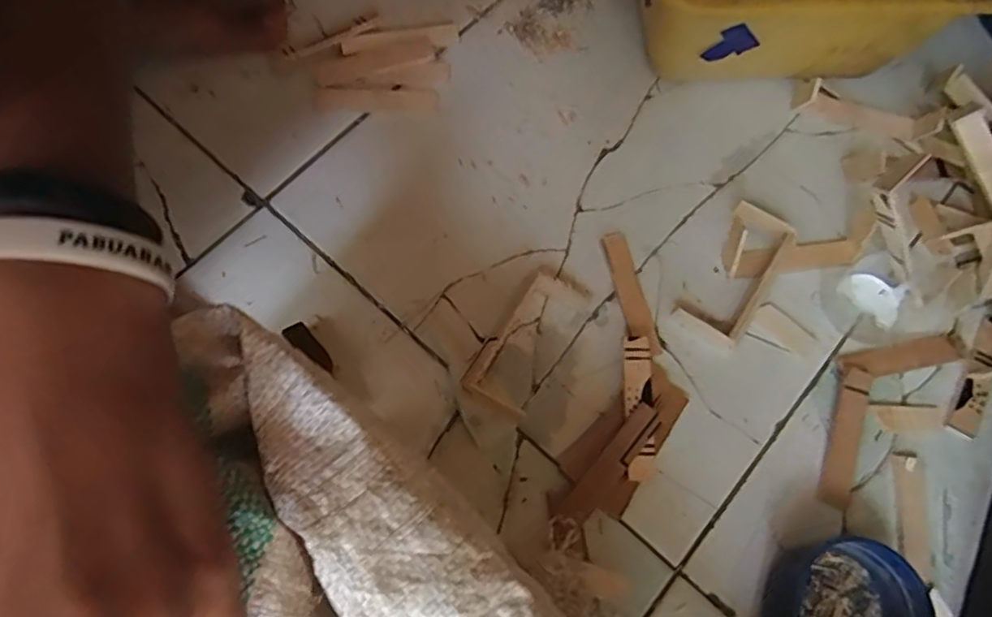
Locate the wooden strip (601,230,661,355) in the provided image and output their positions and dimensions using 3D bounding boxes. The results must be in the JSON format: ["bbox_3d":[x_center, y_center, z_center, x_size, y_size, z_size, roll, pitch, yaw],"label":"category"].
[{"bbox_3d":[0.101,-0.012,0.481,0.020,0.006,0.097,-13,73,-6],"label":"wooden strip"}]

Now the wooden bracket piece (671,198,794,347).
[{"bbox_3d":[0.178,-0.023,0.470,0.052,0.026,0.102,32,74,8],"label":"wooden bracket piece"}]

